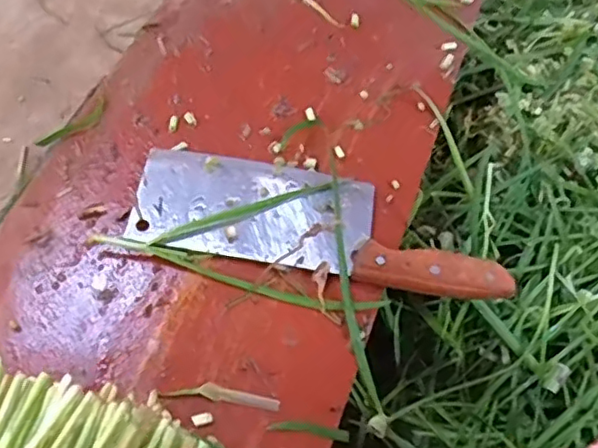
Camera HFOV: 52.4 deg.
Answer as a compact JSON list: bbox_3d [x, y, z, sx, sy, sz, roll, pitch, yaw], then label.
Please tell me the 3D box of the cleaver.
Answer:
[{"bbox_3d":[0.017,-0.003,0.445,0.267,0.014,0.081,10,60,3],"label":"cleaver"}]

